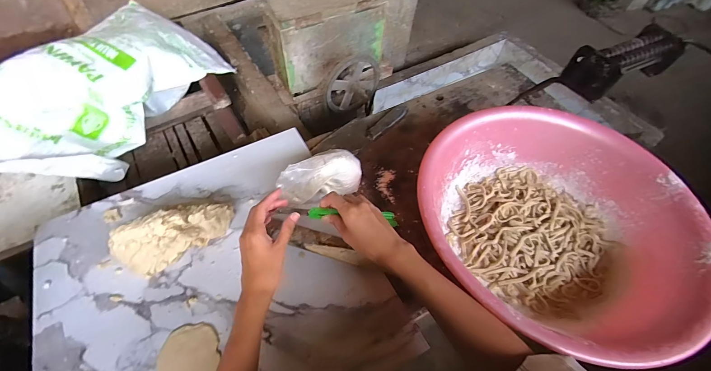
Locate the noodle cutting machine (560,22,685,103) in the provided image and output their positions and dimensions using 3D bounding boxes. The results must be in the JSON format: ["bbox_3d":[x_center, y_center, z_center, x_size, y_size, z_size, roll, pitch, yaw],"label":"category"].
[{"bbox_3d":[0.414,-0.193,0.479,0.175,0.062,0.071,-24,57,-16],"label":"noodle cutting machine"}]

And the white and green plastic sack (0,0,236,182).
[{"bbox_3d":[-0.729,-0.291,0.904,0.439,0.188,0.670,17,56,8],"label":"white and green plastic sack"}]

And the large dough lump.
[{"bbox_3d":[-0.294,0.074,0.503,0.085,0.075,0.171,38,64,21],"label":"large dough lump"}]

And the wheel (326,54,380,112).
[{"bbox_3d":[-0.006,-0.323,0.973,0.210,0.179,0.056,-24,61,-19],"label":"wheel"}]

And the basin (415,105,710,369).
[{"bbox_3d":[0.304,0.058,0.497,0.401,0.112,0.392,0,53,0],"label":"basin"}]

